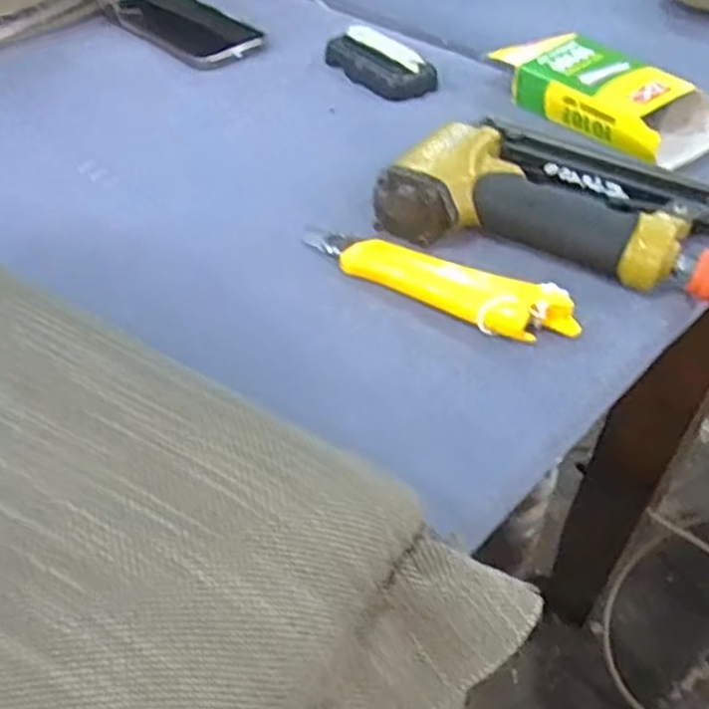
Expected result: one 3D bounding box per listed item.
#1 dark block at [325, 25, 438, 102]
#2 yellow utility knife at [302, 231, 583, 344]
[{"bbox_3d":[0.015,-0.247,0.617,0.111,0.031,0.041,35,54,30],"label":"dark block"},{"bbox_3d":[0.042,-0.044,0.413,0.167,0.022,0.040,21,49,20],"label":"yellow utility knife"}]

